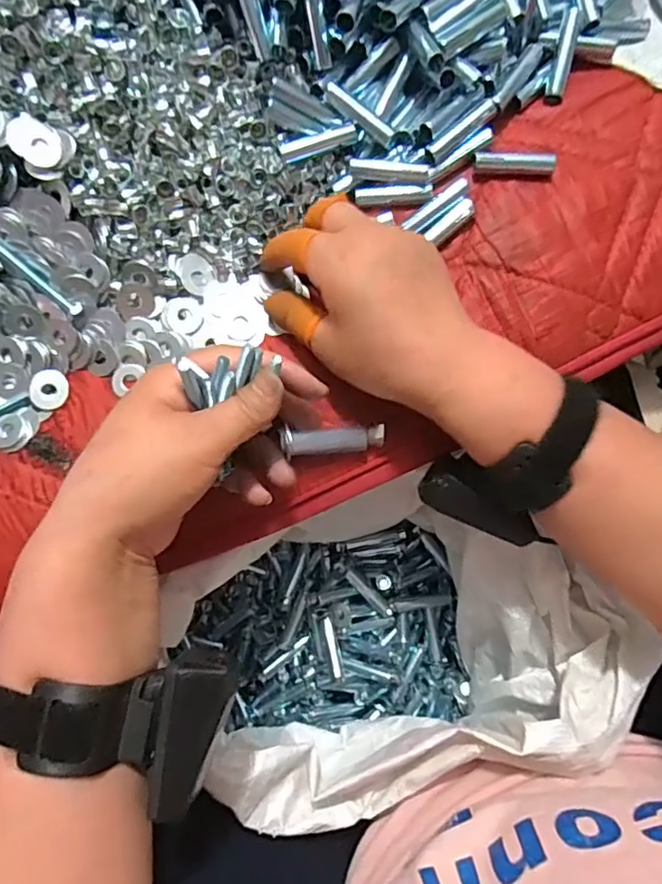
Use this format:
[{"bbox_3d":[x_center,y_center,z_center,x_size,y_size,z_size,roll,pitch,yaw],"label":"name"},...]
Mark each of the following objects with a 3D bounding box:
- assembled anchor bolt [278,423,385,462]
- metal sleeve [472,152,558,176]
[{"bbox_3d":[0.001,-0.001,0.333,0.060,0.015,0.014,-3,78,-17],"label":"assembled anchor bolt"},{"bbox_3d":[0.112,-0.169,0.351,0.049,0.012,0.012,4,79,1],"label":"metal sleeve"}]

